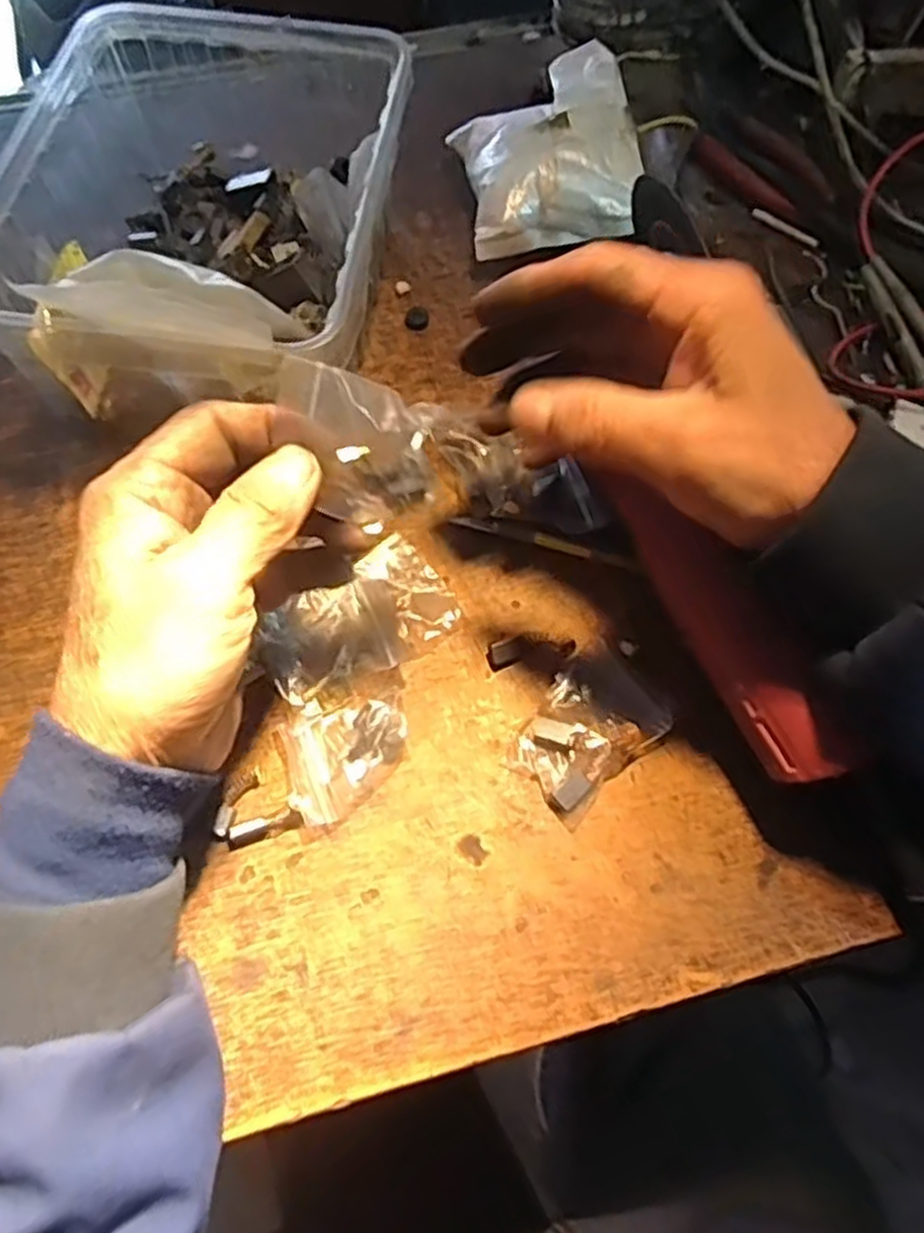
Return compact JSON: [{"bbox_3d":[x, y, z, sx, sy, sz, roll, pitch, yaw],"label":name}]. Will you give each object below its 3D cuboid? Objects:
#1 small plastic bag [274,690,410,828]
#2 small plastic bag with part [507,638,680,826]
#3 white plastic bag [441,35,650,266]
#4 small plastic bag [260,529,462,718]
[{"bbox_3d":[-0.047,0.058,0.333,0.053,0.017,0.045,-20,66,-8],"label":"small plastic bag"},{"bbox_3d":[0.054,0.049,0.342,0.066,0.017,0.048,-39,70,-16],"label":"small plastic bag with part"},{"bbox_3d":[0.050,-0.266,0.463,0.104,0.056,0.113,-12,65,-4],"label":"white plastic bag"},{"bbox_3d":[-0.047,0.003,0.356,0.087,0.016,0.055,-36,69,-14],"label":"small plastic bag"}]

